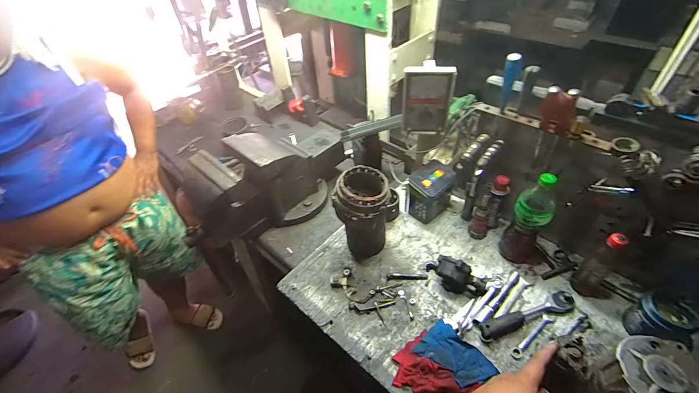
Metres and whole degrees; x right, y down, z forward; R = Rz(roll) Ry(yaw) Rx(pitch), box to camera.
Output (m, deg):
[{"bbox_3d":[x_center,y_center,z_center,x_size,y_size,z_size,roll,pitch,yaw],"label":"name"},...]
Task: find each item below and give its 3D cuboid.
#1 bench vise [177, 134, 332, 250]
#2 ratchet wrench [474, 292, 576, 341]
[{"bbox_3d":[-0.294,-0.027,0.981,0.437,0.262,0.204,-30,51,-23],"label":"bench vise"},{"bbox_3d":[0.406,0.267,0.739,0.243,0.033,0.048,-15,46,-10],"label":"ratchet wrench"}]

